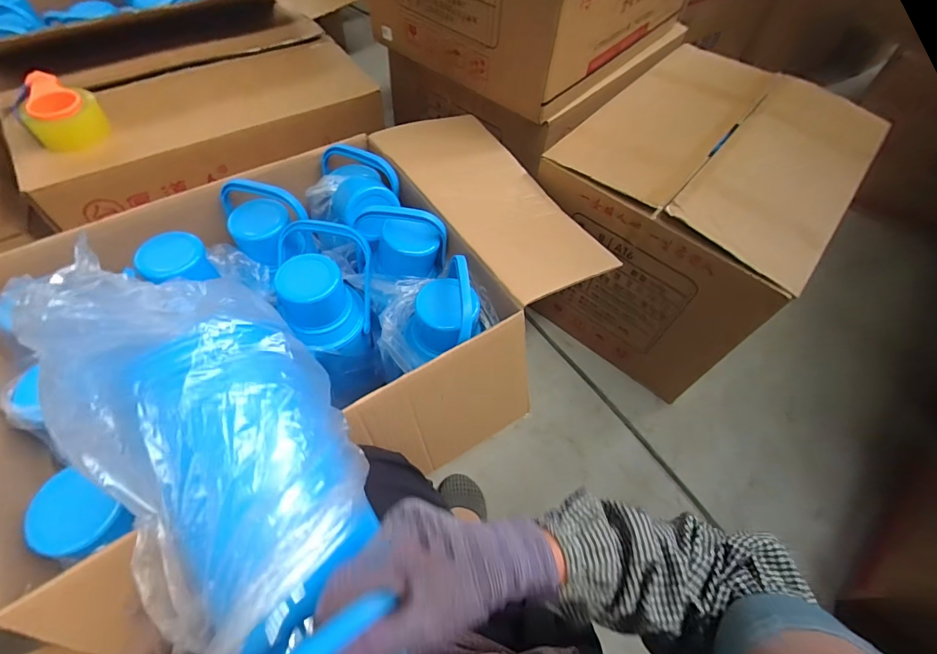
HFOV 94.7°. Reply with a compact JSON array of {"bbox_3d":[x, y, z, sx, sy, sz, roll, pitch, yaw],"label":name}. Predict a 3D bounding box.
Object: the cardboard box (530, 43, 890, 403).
[{"bbox_3d":[0.533,-0.301,1.073,0.502,0.426,0.722,36,62,18],"label":"cardboard box"}]

